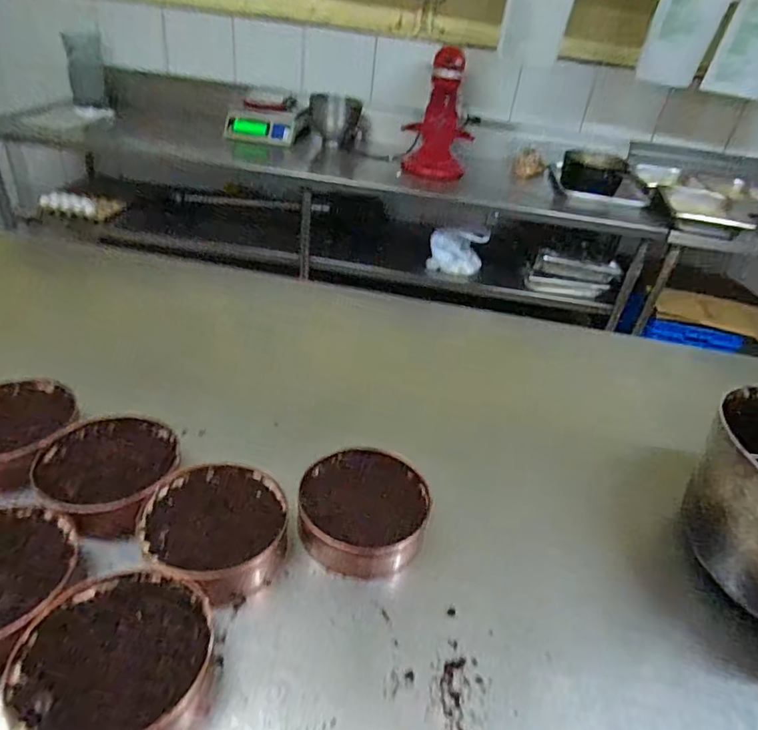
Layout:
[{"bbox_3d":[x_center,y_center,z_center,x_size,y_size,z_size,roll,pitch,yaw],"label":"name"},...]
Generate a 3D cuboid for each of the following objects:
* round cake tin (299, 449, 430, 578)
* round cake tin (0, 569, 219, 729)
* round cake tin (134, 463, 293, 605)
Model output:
[{"bbox_3d":[-0.019,0.168,0.616,0.154,0.046,0.168,15,34,11],"label":"round cake tin"},{"bbox_3d":[-0.216,0.255,0.443,0.161,0.045,0.148,5,33,-4],"label":"round cake tin"},{"bbox_3d":[-0.175,0.177,0.572,0.153,0.043,0.145,5,33,-4],"label":"round cake tin"}]

